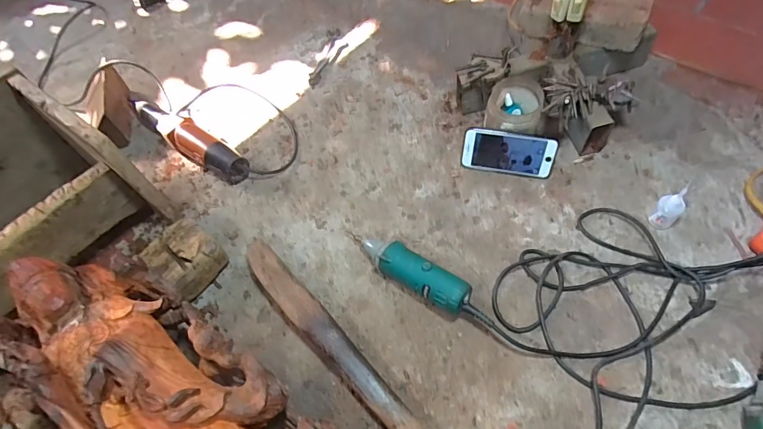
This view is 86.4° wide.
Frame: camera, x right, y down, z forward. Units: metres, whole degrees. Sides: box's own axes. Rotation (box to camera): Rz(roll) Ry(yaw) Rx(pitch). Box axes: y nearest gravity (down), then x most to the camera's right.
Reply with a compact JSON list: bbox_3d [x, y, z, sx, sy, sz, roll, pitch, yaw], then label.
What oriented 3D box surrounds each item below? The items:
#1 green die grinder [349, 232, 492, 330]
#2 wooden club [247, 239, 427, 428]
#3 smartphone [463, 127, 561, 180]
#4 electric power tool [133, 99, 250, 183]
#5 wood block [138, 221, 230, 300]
[{"bbox_3d":[0.046,0.091,0.629,0.269,0.060,0.052,33,64,22],"label":"green die grinder"},{"bbox_3d":[-0.083,0.181,0.599,0.047,0.053,0.393,-39,63,-20],"label":"wooden club"},{"bbox_3d":[0.230,-0.111,0.738,0.160,0.088,0.012,11,41,12],"label":"smartphone"},{"bbox_3d":[-0.410,-0.162,0.844,0.341,0.056,0.064,30,63,21],"label":"electric power tool"},{"bbox_3d":[-0.319,0.075,0.670,0.104,0.071,0.105,30,63,21],"label":"wood block"}]

